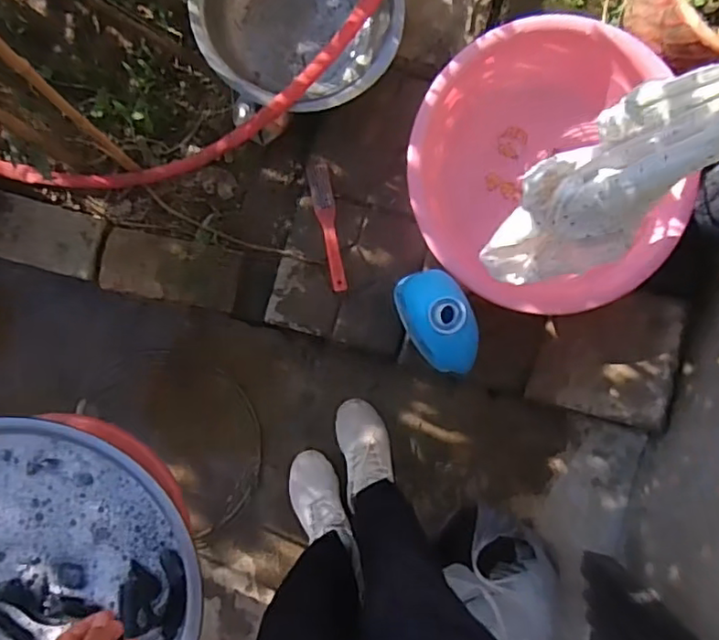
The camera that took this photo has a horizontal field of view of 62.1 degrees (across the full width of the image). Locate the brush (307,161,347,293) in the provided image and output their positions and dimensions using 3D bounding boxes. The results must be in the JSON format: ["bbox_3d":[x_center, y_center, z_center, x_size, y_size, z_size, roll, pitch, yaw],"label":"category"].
[{"bbox_3d":[-0.056,-0.170,1.080,0.039,0.025,0.235,-10,94,-3],"label":"brush"}]

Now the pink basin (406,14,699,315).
[{"bbox_3d":[0.290,-0.237,0.993,0.413,0.139,0.439,0,94,-3],"label":"pink basin"}]

